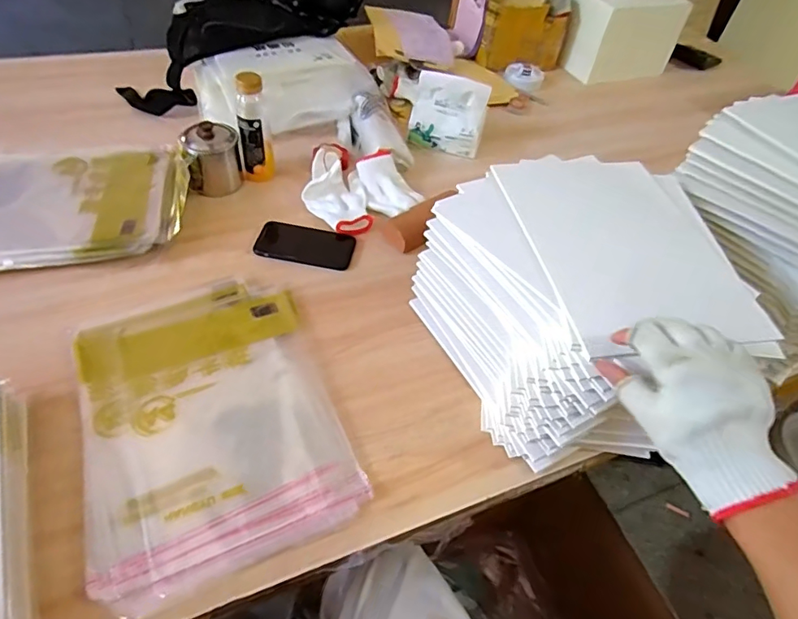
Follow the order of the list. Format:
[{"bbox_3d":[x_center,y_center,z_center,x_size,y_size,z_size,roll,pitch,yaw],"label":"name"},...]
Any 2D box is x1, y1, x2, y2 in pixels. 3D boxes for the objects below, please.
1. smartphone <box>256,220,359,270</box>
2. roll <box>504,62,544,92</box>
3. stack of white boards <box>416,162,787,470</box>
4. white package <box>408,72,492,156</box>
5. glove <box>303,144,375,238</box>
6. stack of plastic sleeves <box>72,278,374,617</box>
[{"bbox_3d":[-0.147,-0.104,0.795,0.148,0.008,0.078,12,57,-4],"label":"smartphone"},{"bbox_3d":[0.301,-0.561,1.205,0.094,0.038,0.092,19,51,10],"label":"roll"},{"bbox_3d":[0.224,-0.006,0.612,0.289,0.202,0.316,-17,54,-20],"label":"stack of white boards"},{"bbox_3d":[0.096,-0.376,0.966,0.138,0.135,0.029,17,24,5],"label":"white package"},{"bbox_3d":[-0.116,-0.215,0.867,0.104,0.044,0.223,-8,52,-13],"label":"glove"},{"bbox_3d":[-0.221,0.119,0.588,0.264,0.020,0.357,-17,54,-20],"label":"stack of plastic sleeves"}]

